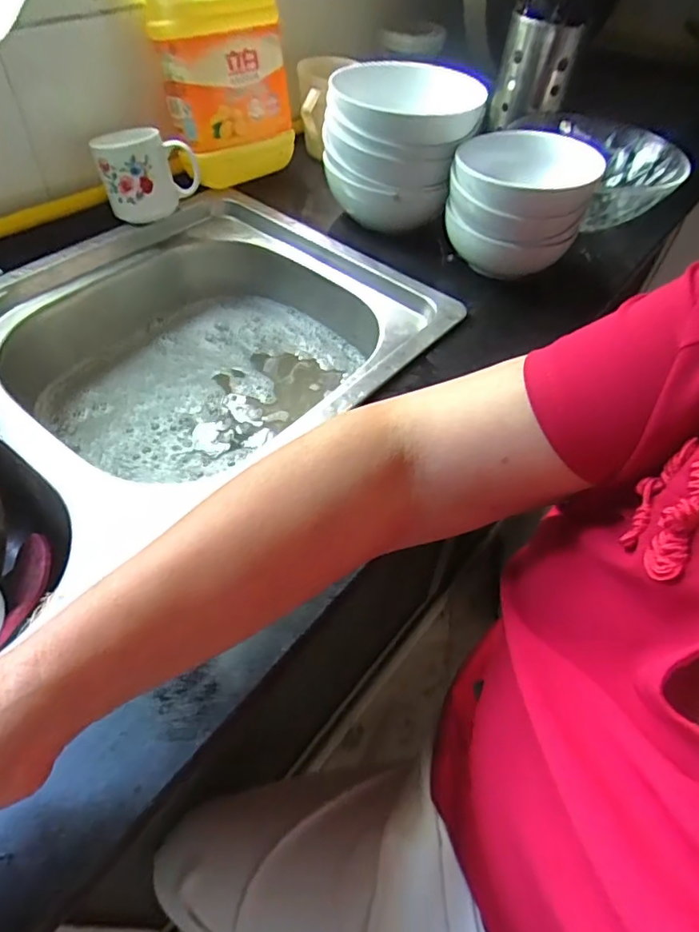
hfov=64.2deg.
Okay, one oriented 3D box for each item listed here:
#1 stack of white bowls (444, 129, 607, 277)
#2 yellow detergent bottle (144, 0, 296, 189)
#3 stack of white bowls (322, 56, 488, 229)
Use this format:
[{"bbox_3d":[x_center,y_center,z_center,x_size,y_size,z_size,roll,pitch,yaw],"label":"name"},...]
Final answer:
[{"bbox_3d":[0.175,-0.272,0.593,0.139,0.112,0.136,19,51,10],"label":"stack of white bowls"},{"bbox_3d":[-0.142,-0.457,0.644,0.088,0.209,0.148,34,55,21],"label":"yellow detergent bottle"},{"bbox_3d":[0.052,-0.363,0.637,0.158,0.122,0.160,3,50,-2],"label":"stack of white bowls"}]

